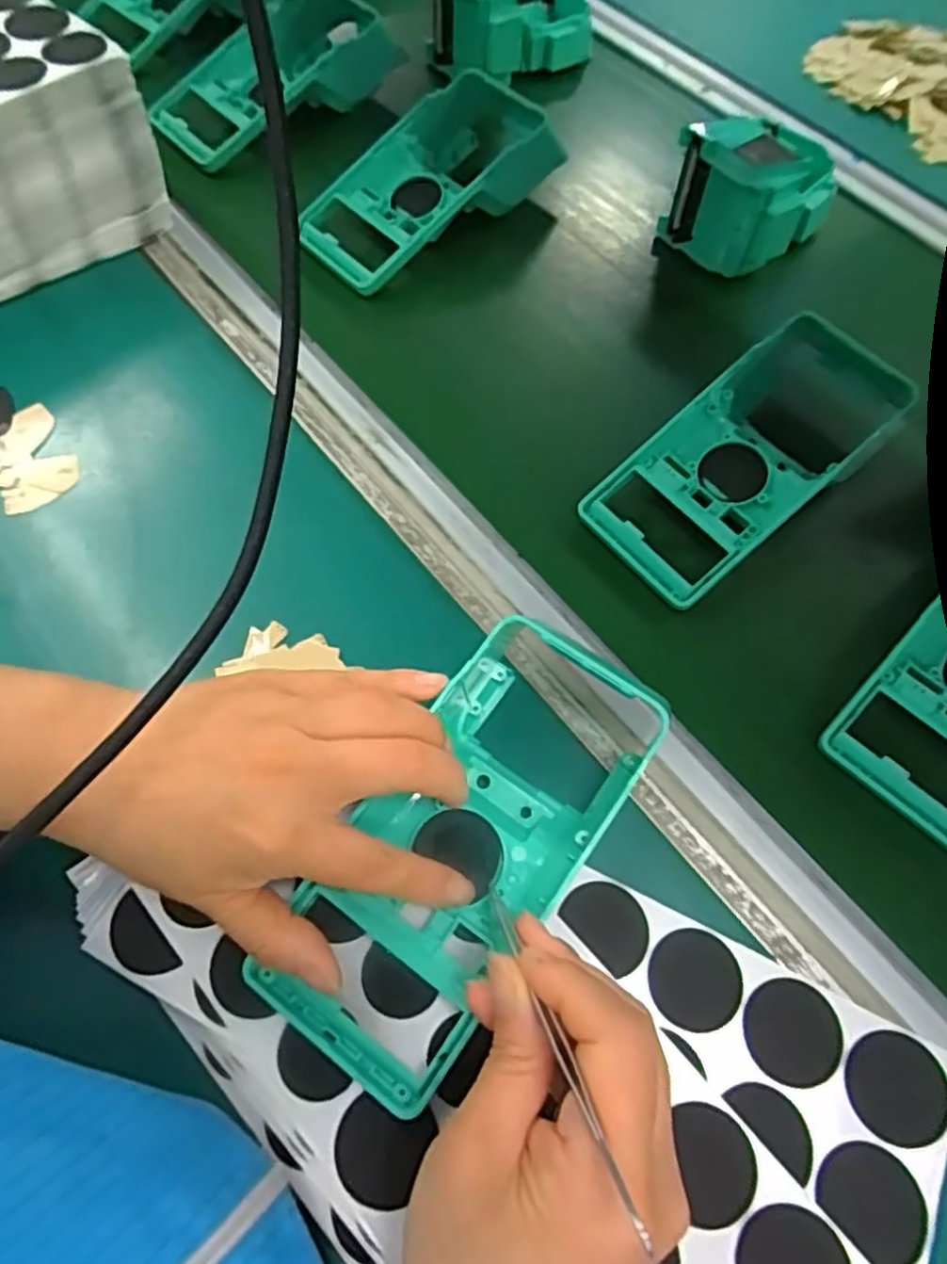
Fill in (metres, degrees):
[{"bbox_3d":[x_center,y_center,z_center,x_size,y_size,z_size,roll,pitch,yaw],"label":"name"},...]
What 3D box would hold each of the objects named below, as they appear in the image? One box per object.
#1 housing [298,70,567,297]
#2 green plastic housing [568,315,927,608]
[{"bbox_3d":[-0.028,-0.306,0.487,0.189,0.053,0.089,-37,70,-19],"label":"housing"},{"bbox_3d":[0.156,-0.099,0.391,0.199,0.042,0.085,-37,70,-19],"label":"green plastic housing"}]

